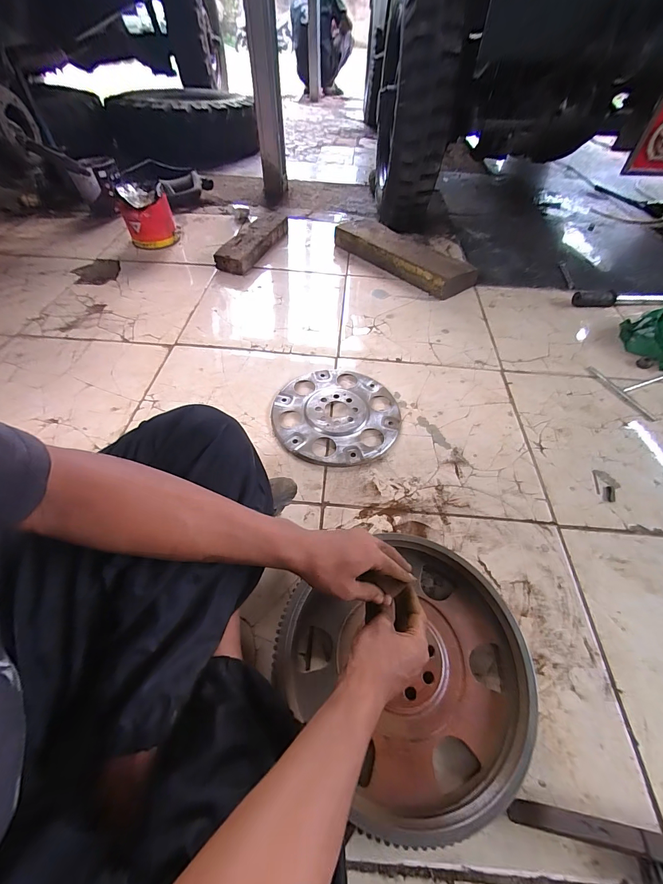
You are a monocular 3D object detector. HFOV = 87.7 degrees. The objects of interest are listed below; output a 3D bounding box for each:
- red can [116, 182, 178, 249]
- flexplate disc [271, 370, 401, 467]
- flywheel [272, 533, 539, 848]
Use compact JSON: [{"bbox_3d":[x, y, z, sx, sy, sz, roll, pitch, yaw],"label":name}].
[{"bbox_3d":[-0.623,-0.765,1.177,0.153,0.160,0.168,-20,56,-16],"label":"red can"},{"bbox_3d":[0.010,-0.063,0.741,0.263,0.012,0.268,1,52,-1],"label":"flexplate disc"},{"bbox_3d":[0.085,0.274,0.443,0.306,0.045,0.309,1,54,-1],"label":"flywheel"}]

